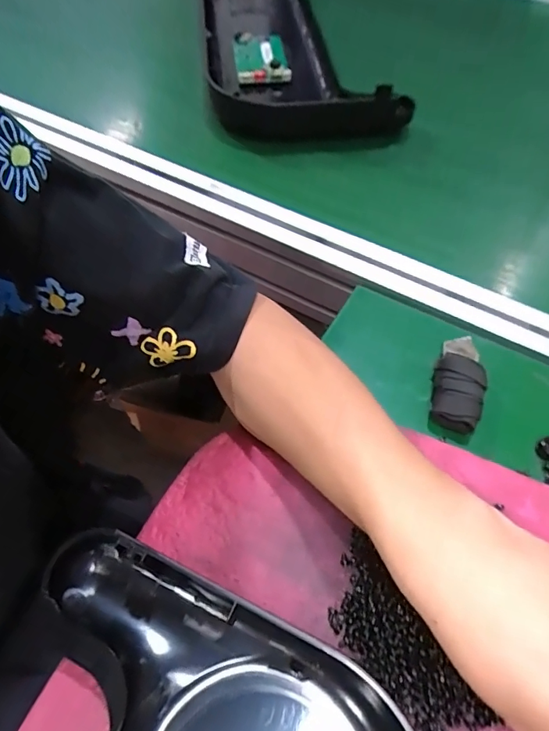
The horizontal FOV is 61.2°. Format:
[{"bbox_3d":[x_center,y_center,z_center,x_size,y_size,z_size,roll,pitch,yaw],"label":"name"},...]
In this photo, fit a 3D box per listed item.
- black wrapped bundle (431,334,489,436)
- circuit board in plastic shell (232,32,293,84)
[{"bbox_3d":[0.125,0.009,0.315,0.031,0.018,0.071,15,60,8],"label":"black wrapped bundle"},{"bbox_3d":[-0.019,-0.399,0.597,0.066,0.016,0.143,-6,59,-4],"label":"circuit board in plastic shell"}]

